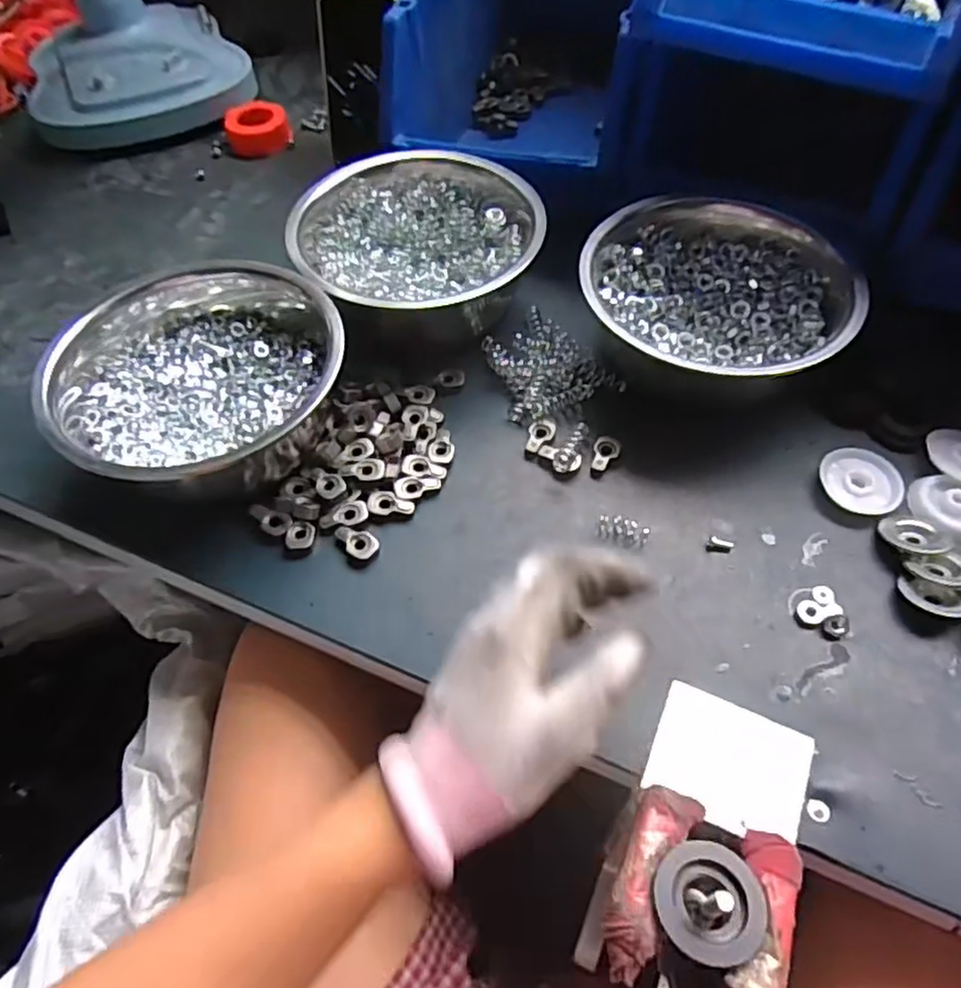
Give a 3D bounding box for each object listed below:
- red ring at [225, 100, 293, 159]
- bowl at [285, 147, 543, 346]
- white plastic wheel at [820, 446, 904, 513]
[{"bbox_3d":[-0.224,-0.369,0.691,0.063,0.030,0.057,-19,56,-10],"label":"red ring"},{"bbox_3d":[-0.052,-0.196,0.531,0.172,0.079,0.164,-1,55,2],"label":"bowl"},{"bbox_3d":[0.248,-0.009,0.445,0.051,0.007,0.046,20,58,16],"label":"white plastic wheel"}]

